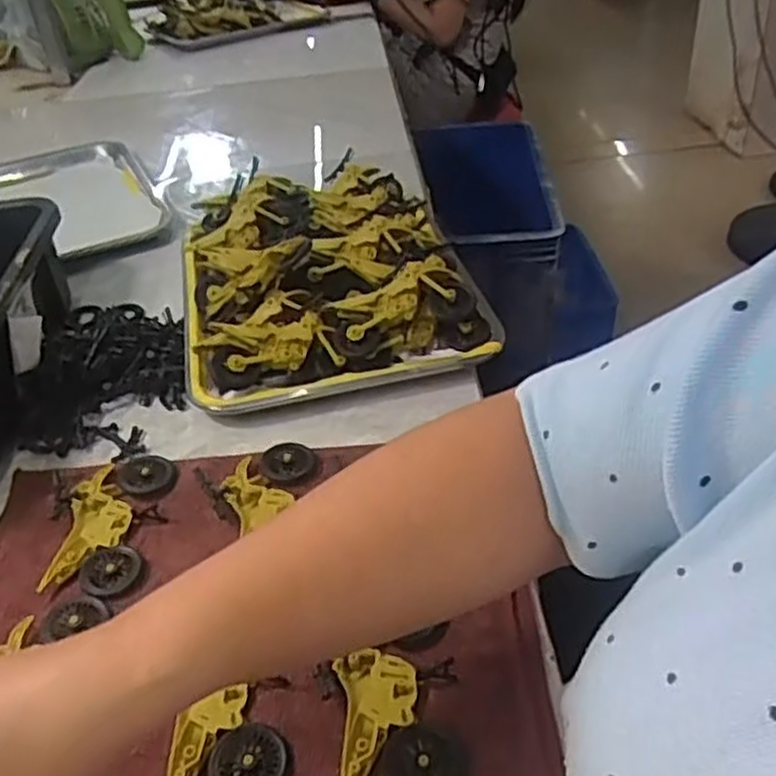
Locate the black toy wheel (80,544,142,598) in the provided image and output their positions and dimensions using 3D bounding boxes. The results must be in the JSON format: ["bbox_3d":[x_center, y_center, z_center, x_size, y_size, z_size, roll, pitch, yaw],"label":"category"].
[{"bbox_3d":[-0.173,0.113,0.484,0.035,0.006,0.038,-5,37,4],"label":"black toy wheel"}]

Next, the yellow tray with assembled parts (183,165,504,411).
[{"bbox_3d":[-0.066,-0.119,0.729,0.256,0.062,0.347,-13,38,-7],"label":"yellow tray with assembled parts"}]

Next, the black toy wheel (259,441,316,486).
[{"bbox_3d":[-0.071,0.054,0.547,0.035,0.012,0.035,-5,37,4],"label":"black toy wheel"}]

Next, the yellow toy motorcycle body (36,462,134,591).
[{"bbox_3d":[-0.193,0.088,0.518,0.044,0.012,0.105,-7,37,0],"label":"yellow toy motorcycle body"}]

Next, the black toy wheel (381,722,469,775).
[{"bbox_3d":[0.017,0.178,0.368,0.039,0.005,0.039,-5,37,4],"label":"black toy wheel"}]

